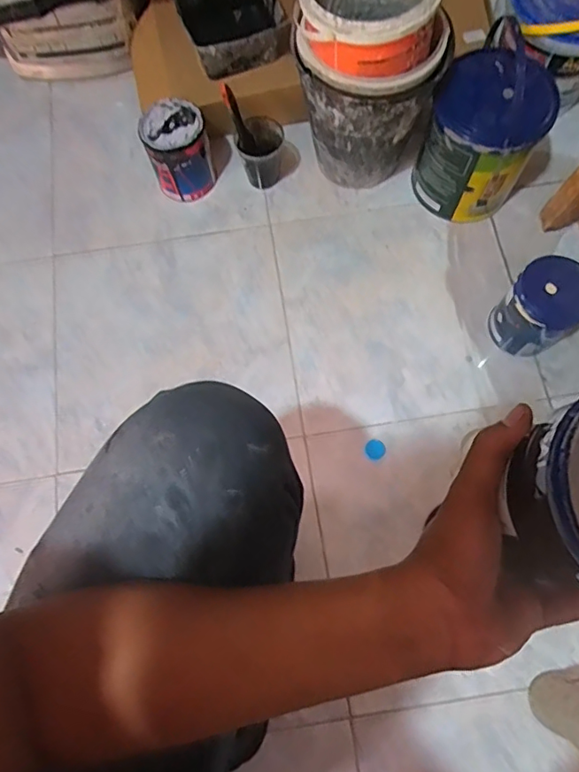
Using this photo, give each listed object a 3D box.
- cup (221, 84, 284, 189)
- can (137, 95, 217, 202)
[{"bbox_3d":[-0.049,-0.425,0.898,0.091,0.160,0.076,-23,73,-5],"label":"cup"},{"bbox_3d":[-0.191,-0.407,0.912,0.106,0.139,0.095,-18,73,-3],"label":"can"}]

